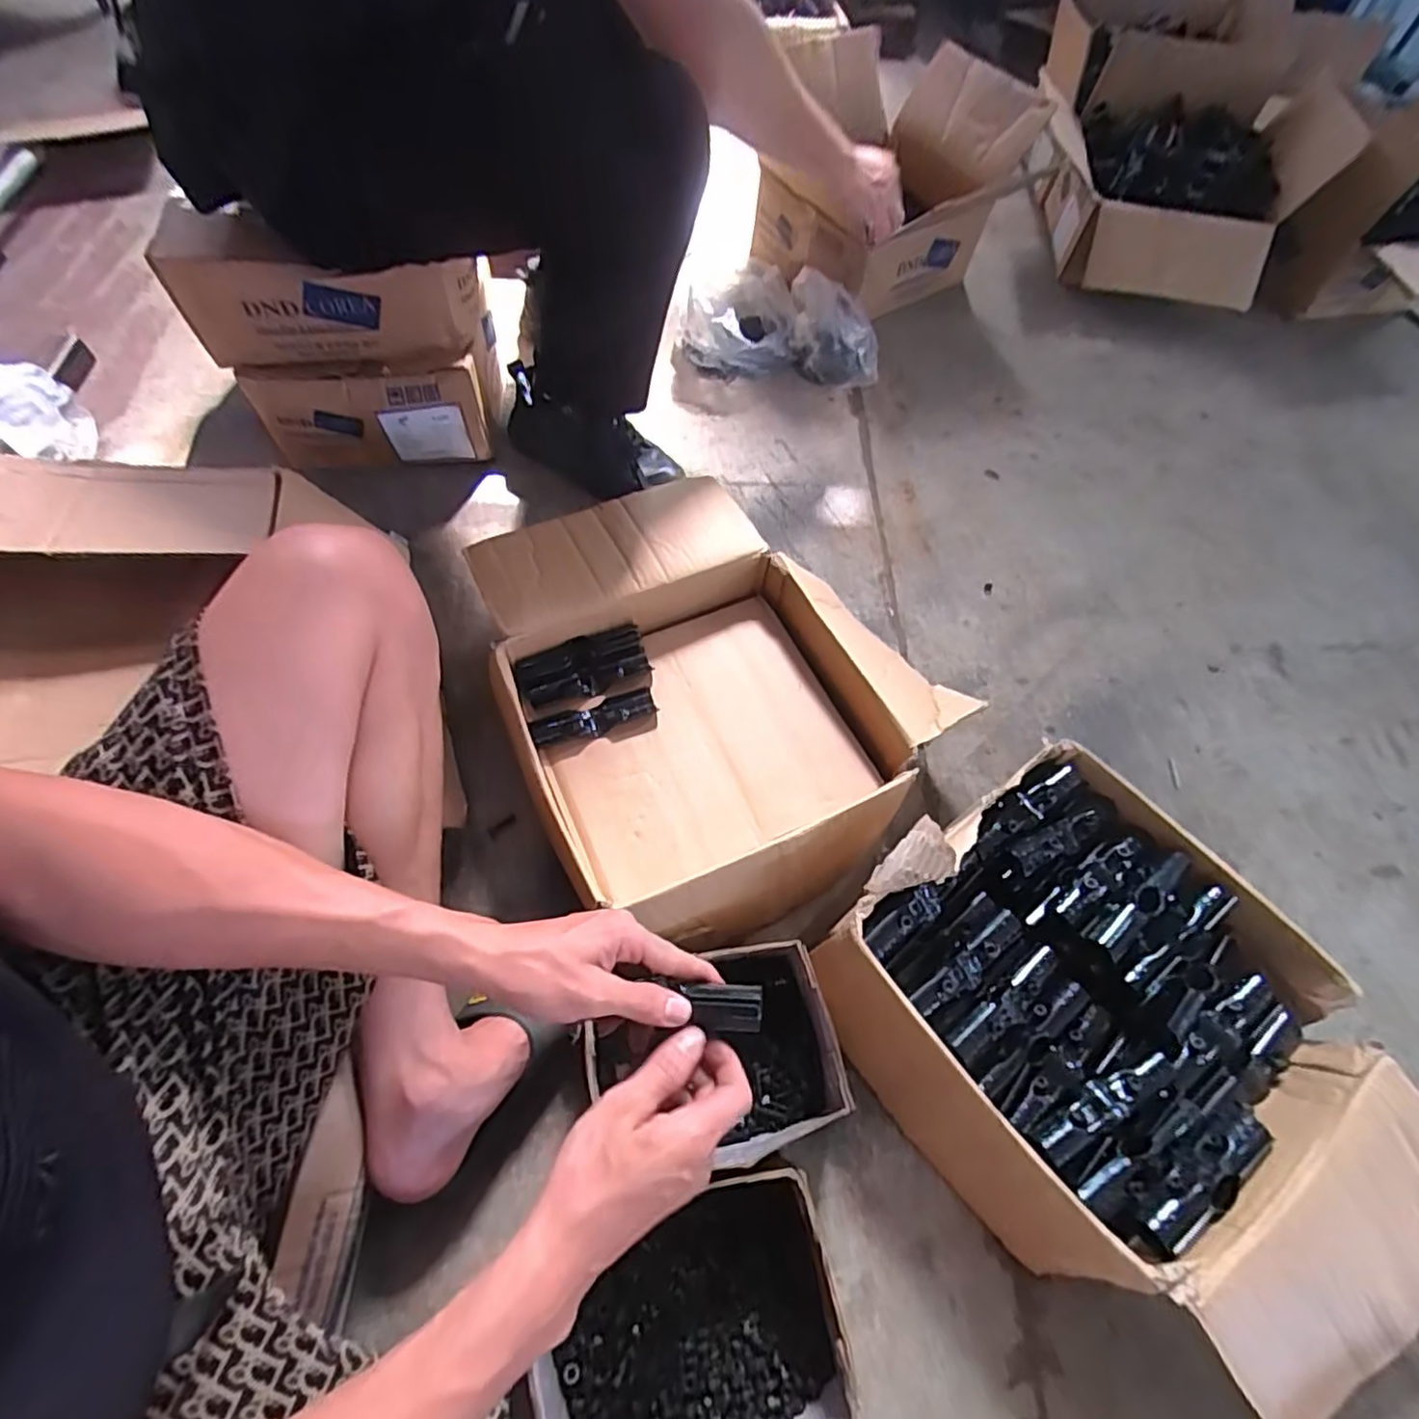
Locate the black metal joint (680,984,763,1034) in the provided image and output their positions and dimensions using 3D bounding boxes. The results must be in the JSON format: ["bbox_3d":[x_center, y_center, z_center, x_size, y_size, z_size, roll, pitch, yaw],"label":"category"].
[{"bbox_3d":[0.010,0.192,0.426,0.048,0.010,0.028,1,61,-3],"label":"black metal joint"}]

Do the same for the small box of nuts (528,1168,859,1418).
[{"bbox_3d":[-0.014,0.447,0.482,0.200,0.093,0.162,-8,62,-8],"label":"small box of nuts"}]

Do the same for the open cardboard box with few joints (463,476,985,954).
[{"bbox_3d":[0.009,-0.025,0.712,0.422,0.144,0.461,-23,65,-16],"label":"open cardboard box with few joints"}]

